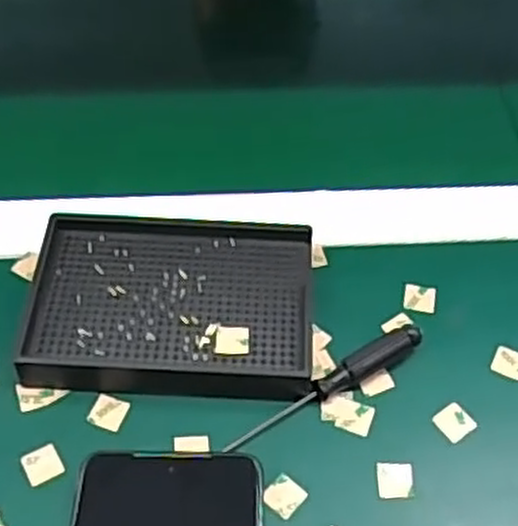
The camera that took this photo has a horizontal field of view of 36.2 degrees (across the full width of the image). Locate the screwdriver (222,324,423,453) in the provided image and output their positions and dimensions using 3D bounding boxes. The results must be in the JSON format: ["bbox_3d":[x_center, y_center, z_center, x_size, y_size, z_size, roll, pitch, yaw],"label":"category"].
[{"bbox_3d":[0.032,0.058,0.371,0.106,0.013,0.012,-27,58,-21],"label":"screwdriver"}]

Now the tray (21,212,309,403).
[{"bbox_3d":[-0.042,0.019,0.396,0.136,0.019,0.094,3,52,1],"label":"tray"}]

